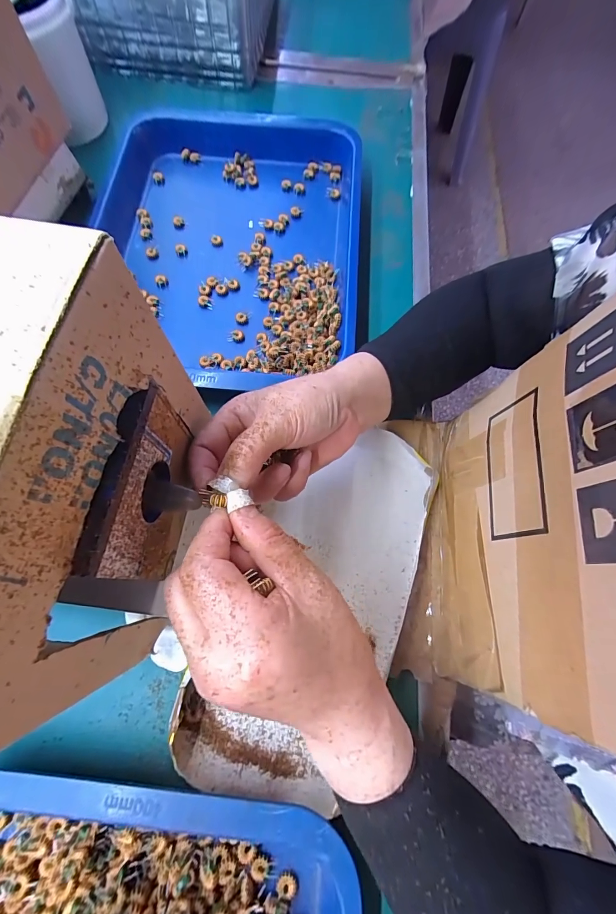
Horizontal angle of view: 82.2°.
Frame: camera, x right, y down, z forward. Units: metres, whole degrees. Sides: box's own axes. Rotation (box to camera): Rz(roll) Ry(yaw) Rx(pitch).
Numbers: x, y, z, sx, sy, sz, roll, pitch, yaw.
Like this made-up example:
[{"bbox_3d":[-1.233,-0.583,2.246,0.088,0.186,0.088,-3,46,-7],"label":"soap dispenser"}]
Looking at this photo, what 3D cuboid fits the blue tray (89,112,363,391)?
[{"bbox_3d":[-0.098,-0.243,0.412,0.310,0.052,0.385,4,71,2],"label":"blue tray"}]

